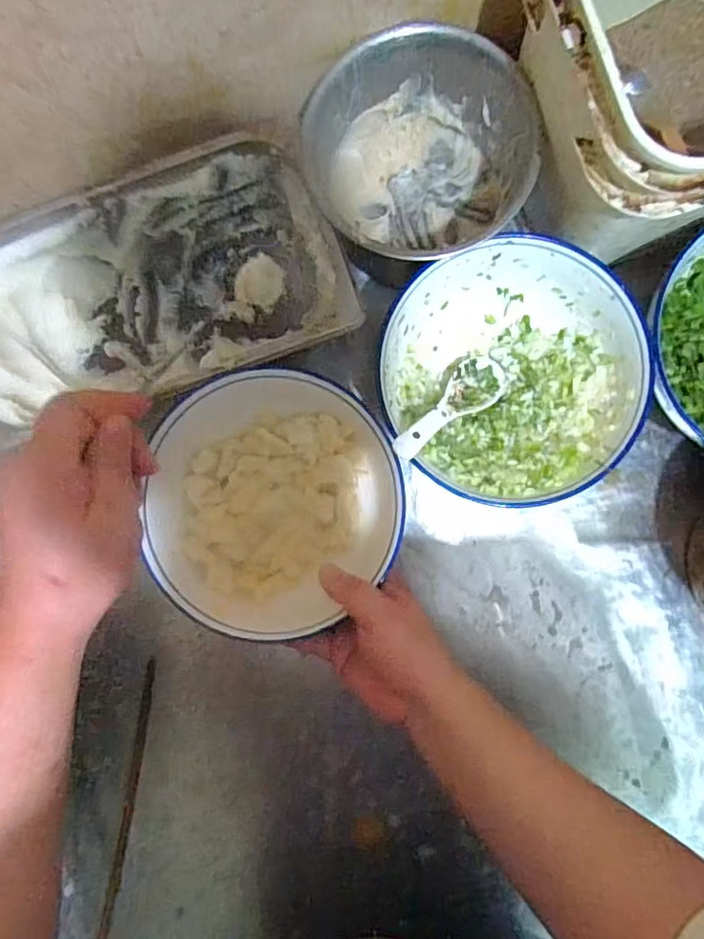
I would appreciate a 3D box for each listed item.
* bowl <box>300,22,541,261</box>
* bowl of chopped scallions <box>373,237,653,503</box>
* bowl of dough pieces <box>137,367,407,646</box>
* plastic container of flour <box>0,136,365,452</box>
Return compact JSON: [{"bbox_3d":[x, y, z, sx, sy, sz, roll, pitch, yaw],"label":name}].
[{"bbox_3d":[0.055,-0.250,0.477,0.169,0.109,0.162,0,88,3],"label":"bowl"},{"bbox_3d":[0.123,-0.073,0.468,0.190,0.098,0.193,0,88,3],"label":"bowl of chopped scallions"},{"bbox_3d":[-0.060,0.027,0.450,0.192,0.059,0.200,0,88,3],"label":"bowl of dough pieces"},{"bbox_3d":[-0.166,-0.138,0.482,0.311,0.100,0.168,-19,88,2],"label":"plastic container of flour"}]

